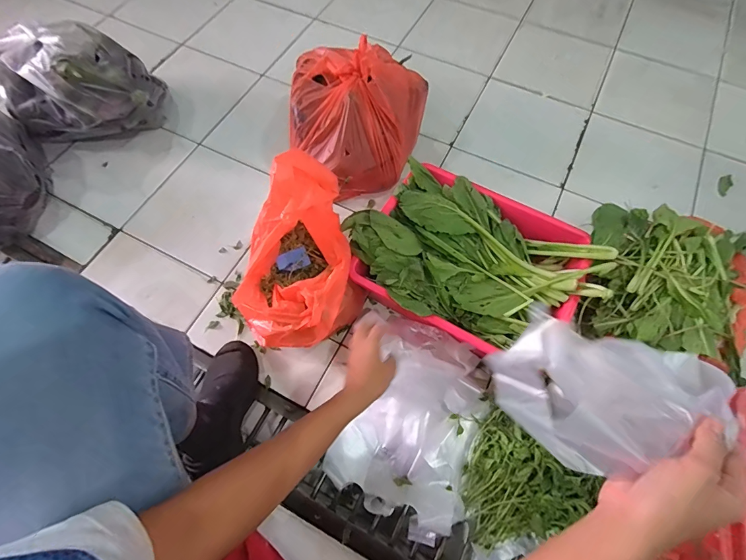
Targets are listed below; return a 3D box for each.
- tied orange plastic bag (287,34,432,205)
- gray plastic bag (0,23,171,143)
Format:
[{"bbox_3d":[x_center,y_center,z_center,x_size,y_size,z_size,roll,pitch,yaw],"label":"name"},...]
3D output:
[{"bbox_3d":[-0.051,-0.358,0.862,0.284,0.252,0.241,23,68,9],"label":"tied orange plastic bag"},{"bbox_3d":[-0.720,-0.467,0.914,0.309,0.246,0.190,3,66,1],"label":"gray plastic bag"}]

